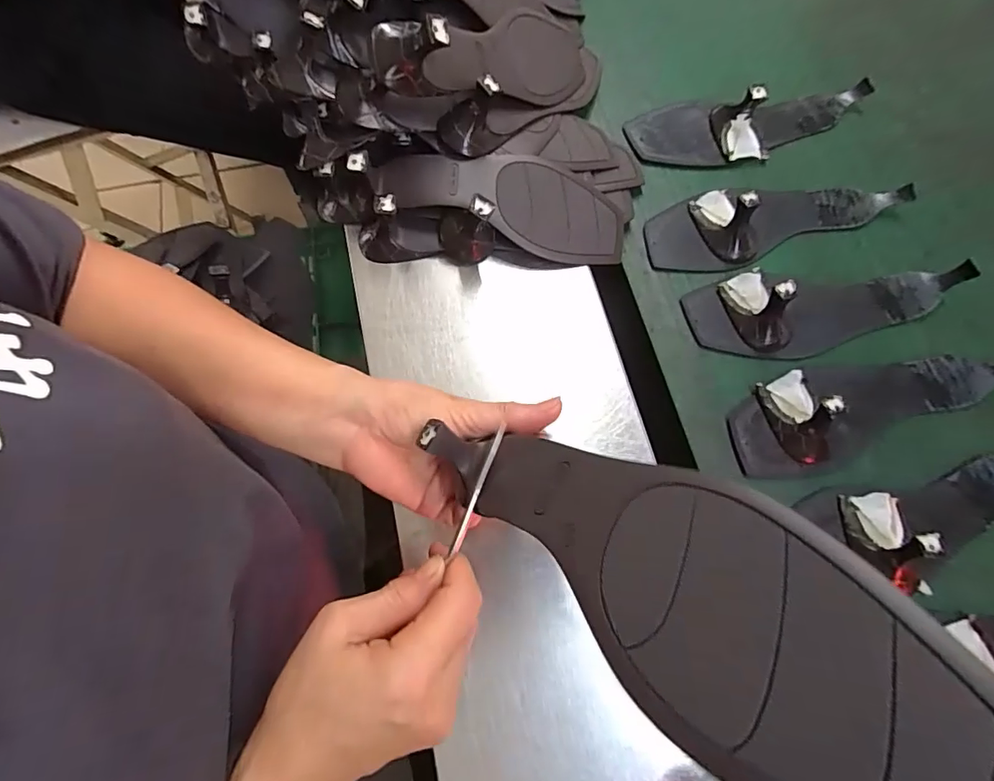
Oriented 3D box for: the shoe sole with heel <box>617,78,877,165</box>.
[{"bbox_3d":[0.247,-0.263,0.465,0.239,0.045,0.080,-3,72,1],"label":"shoe sole with heel"}]

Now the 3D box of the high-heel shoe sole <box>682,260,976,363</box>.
[{"bbox_3d":[0.274,-0.082,0.403,0.243,0.047,0.084,-14,72,-3],"label":"high-heel shoe sole"}]

